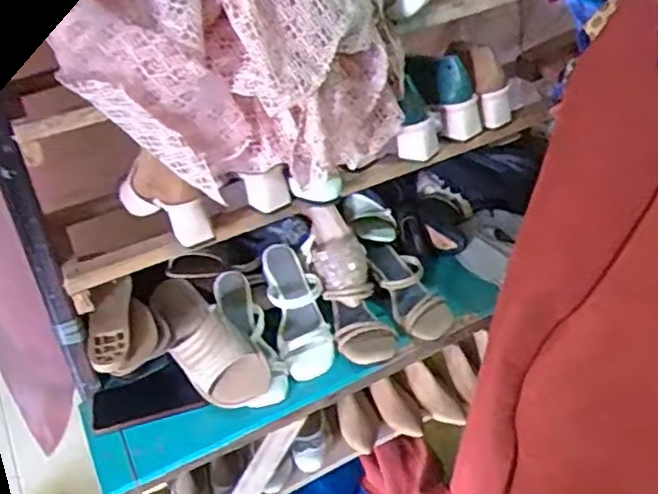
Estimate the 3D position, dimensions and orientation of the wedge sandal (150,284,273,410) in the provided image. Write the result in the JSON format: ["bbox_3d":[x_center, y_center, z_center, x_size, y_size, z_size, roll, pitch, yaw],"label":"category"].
[{"bbox_3d":[-0.192,0.138,0.991,0.101,0.071,0.241,-30,58,-27],"label":"wedge sandal"}]

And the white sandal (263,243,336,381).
[{"bbox_3d":[-0.051,0.096,1.048,0.088,0.062,0.229,-14,65,-10],"label":"white sandal"}]

